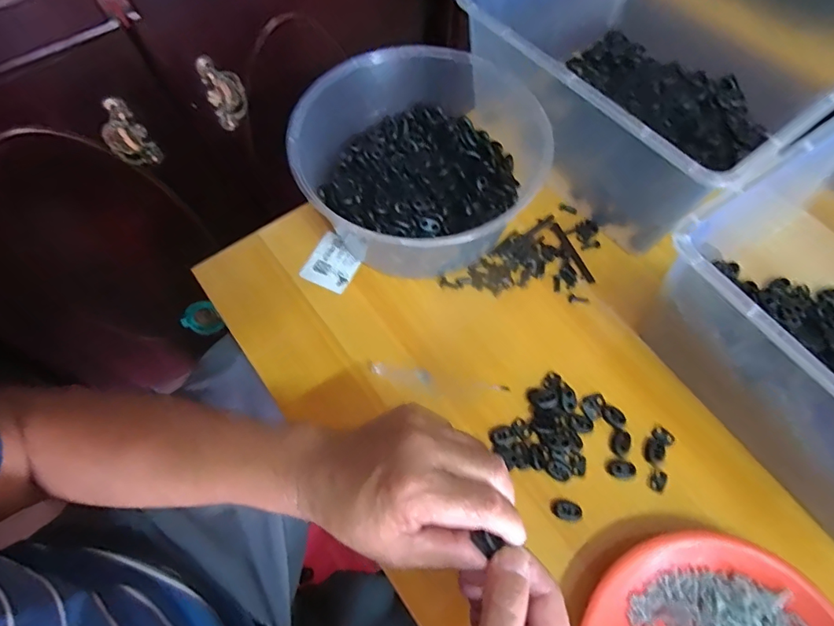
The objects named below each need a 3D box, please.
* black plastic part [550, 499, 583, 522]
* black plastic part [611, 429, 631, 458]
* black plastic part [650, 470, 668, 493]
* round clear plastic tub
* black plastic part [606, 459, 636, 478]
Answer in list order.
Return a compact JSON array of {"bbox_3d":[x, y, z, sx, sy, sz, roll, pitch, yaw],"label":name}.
[{"bbox_3d":[0.117,0.154,0.375,0.023,0.004,0.014,6,64,5],"label":"black plastic part"},{"bbox_3d":[0.168,0.107,0.397,0.015,0.004,0.022,13,65,8],"label":"black plastic part"},{"bbox_3d":[0.193,0.135,0.385,0.011,0.004,0.017,24,67,14],"label":"black plastic part"},{"bbox_3d":[-0.004,-0.146,0.465,0.206,0.107,0.199,0,66,-1],"label":"round clear plastic tub"},{"bbox_3d":[0.164,0.125,0.387,0.022,0.004,0.014,-5,63,0],"label":"black plastic part"}]

